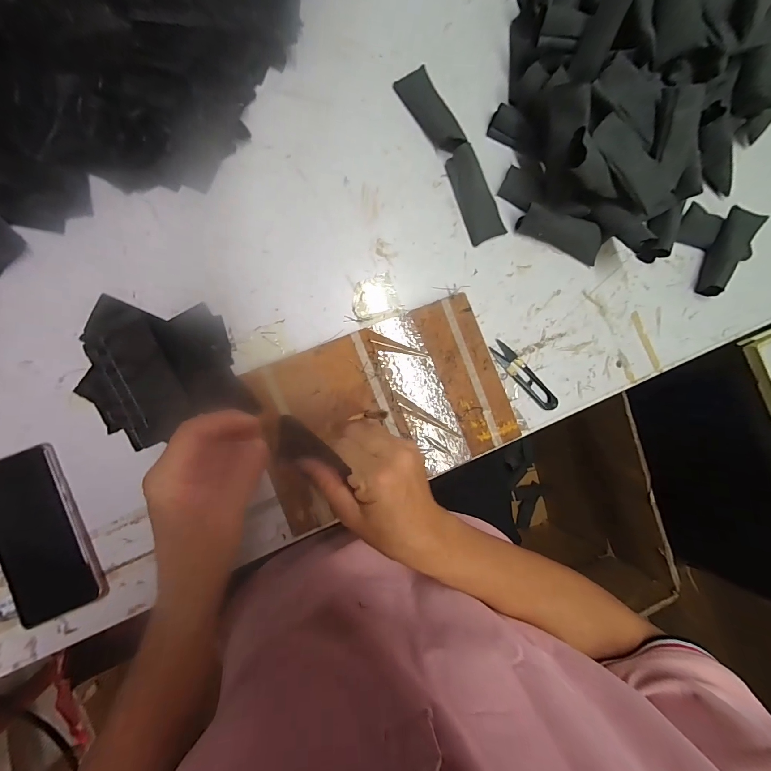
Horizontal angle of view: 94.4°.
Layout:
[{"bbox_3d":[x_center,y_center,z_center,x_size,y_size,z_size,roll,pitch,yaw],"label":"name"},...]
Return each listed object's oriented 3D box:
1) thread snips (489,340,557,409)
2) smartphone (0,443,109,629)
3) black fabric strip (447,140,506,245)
[{"bbox_3d":[0.162,-0.011,0.416,0.022,0.005,0.100,-43,92,-7],"label":"thread snips"},{"bbox_3d":[-0.335,0.143,0.345,0.076,0.015,0.158,-23,90,-7],"label":"smartphone"},{"bbox_3d":[0.103,-0.220,0.415,0.041,0.014,0.102,-22,102,9],"label":"black fabric strip"}]

